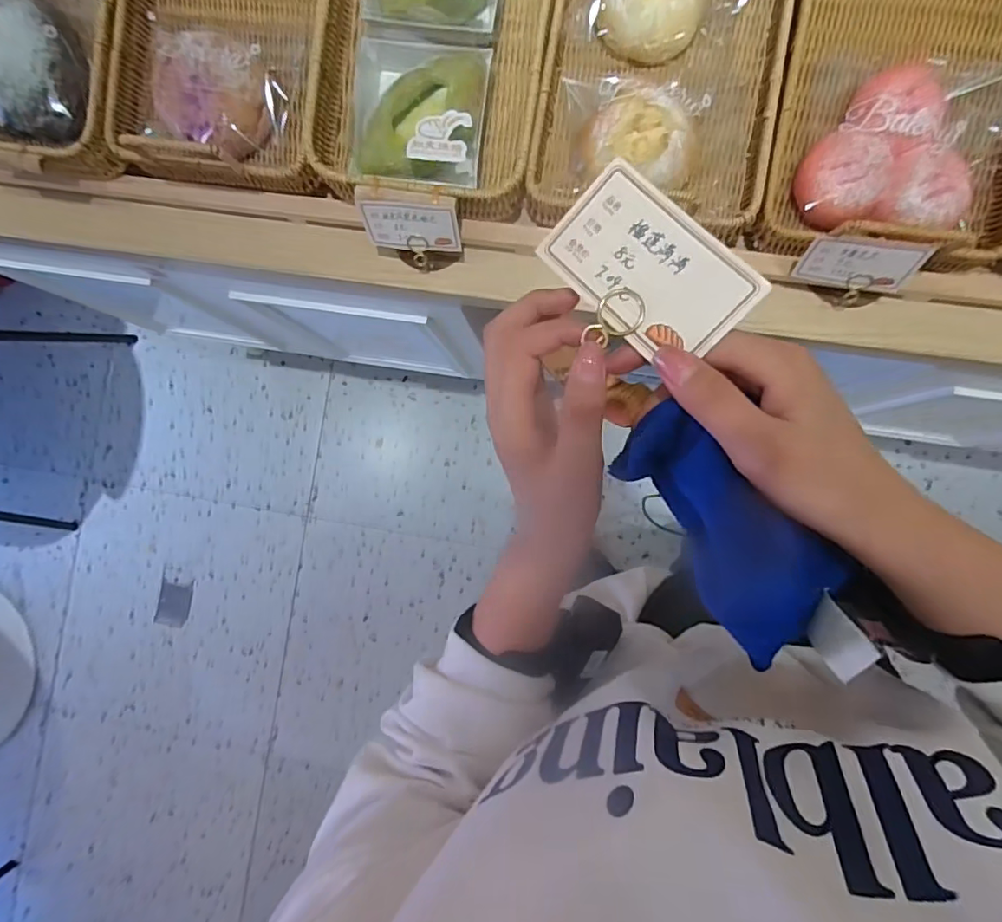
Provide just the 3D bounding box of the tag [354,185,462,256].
[{"bbox_3d":[-0.082,-0.217,0.504,0.088,0.059,0.008,6,59,3],"label":"tag"}]

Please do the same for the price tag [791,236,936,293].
[{"bbox_3d":[0.304,-0.166,0.469,0.087,0.051,0.010,8,63,10],"label":"price tag"}]

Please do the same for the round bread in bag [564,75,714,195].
[{"bbox_3d":[0.117,-0.291,0.478,0.120,0.050,0.111,0,88,5],"label":"round bread in bag"}]

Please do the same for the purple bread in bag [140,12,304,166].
[{"bbox_3d":[-0.255,-0.356,0.521,0.147,0.040,0.140,3,89,5],"label":"purple bread in bag"}]

